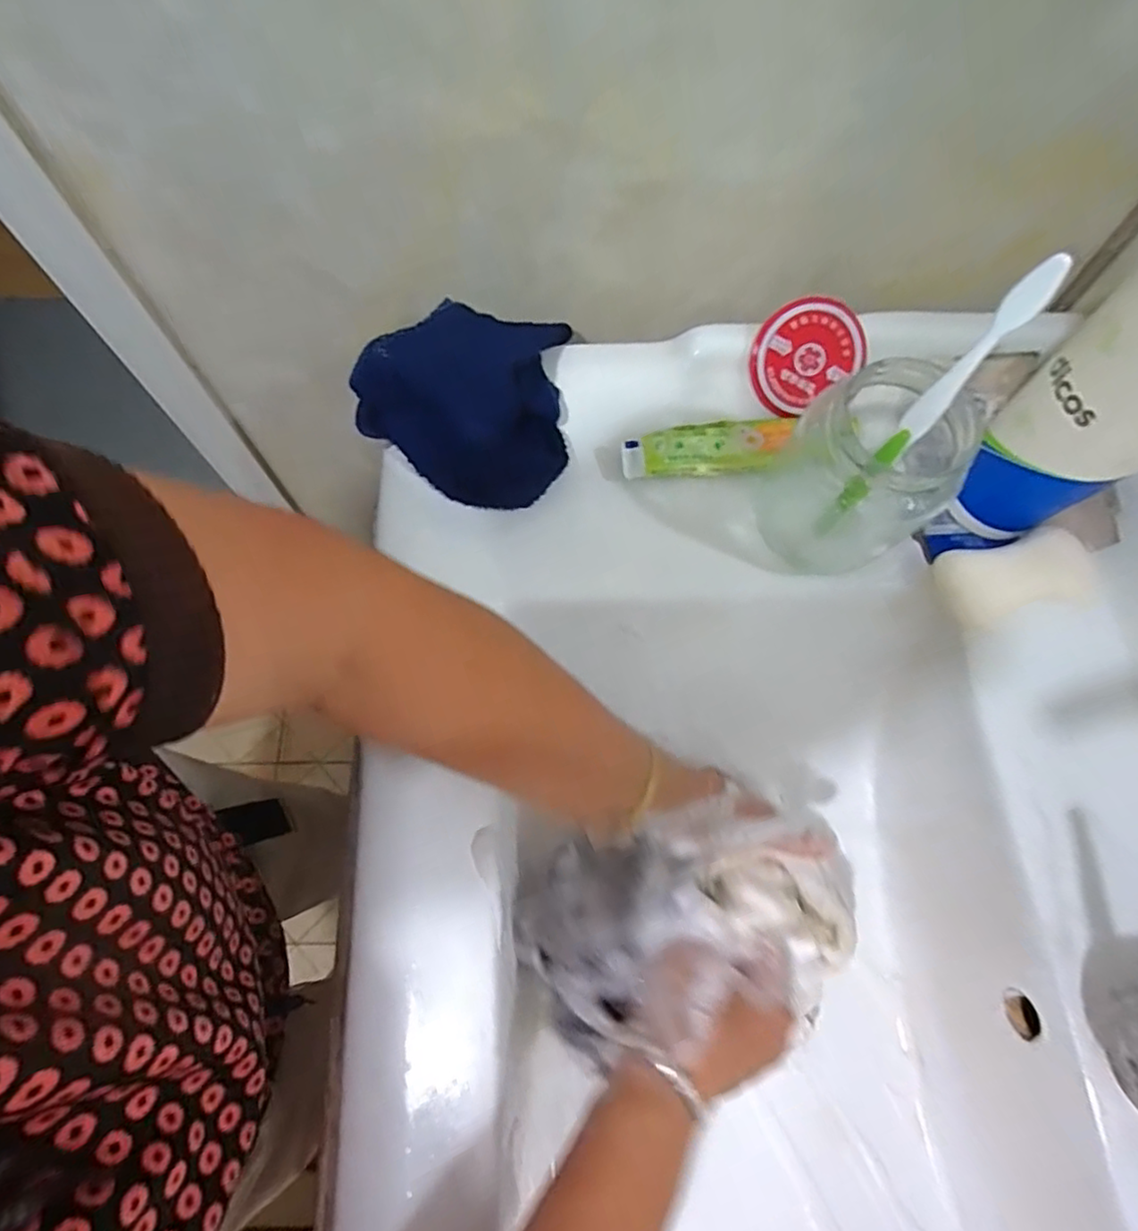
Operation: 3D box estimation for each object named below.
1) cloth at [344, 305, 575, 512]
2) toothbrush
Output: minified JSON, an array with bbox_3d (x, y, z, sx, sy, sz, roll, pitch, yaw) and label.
[{"bbox_3d":[-0.062,-0.132,0.370,0.127,0.060,0.116,-6,68,-2],"label":"cloth"},{"bbox_3d":[0.172,-0.096,0.309,0.010,0.156,0.013,-28,69,-33],"label":"toothbrush"}]

